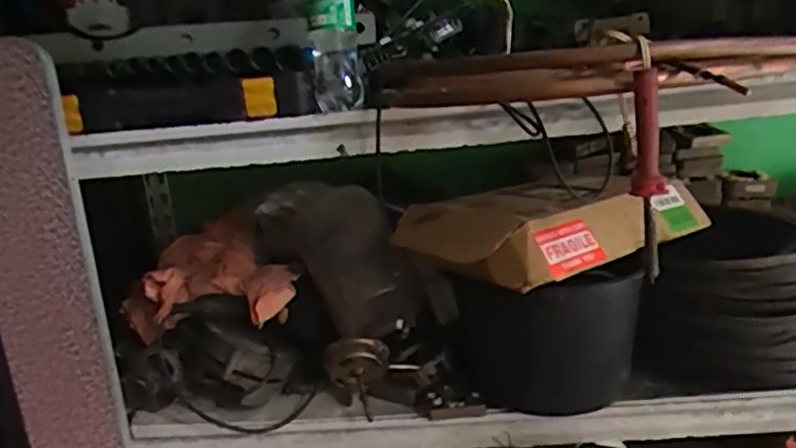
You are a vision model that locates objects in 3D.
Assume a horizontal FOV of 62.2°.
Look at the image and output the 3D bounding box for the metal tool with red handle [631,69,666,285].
[{"bbox_3d":[0.213,-0.040,0.560,0.023,0.174,0.025,-1,14,20],"label":"metal tool with red handle"}]

